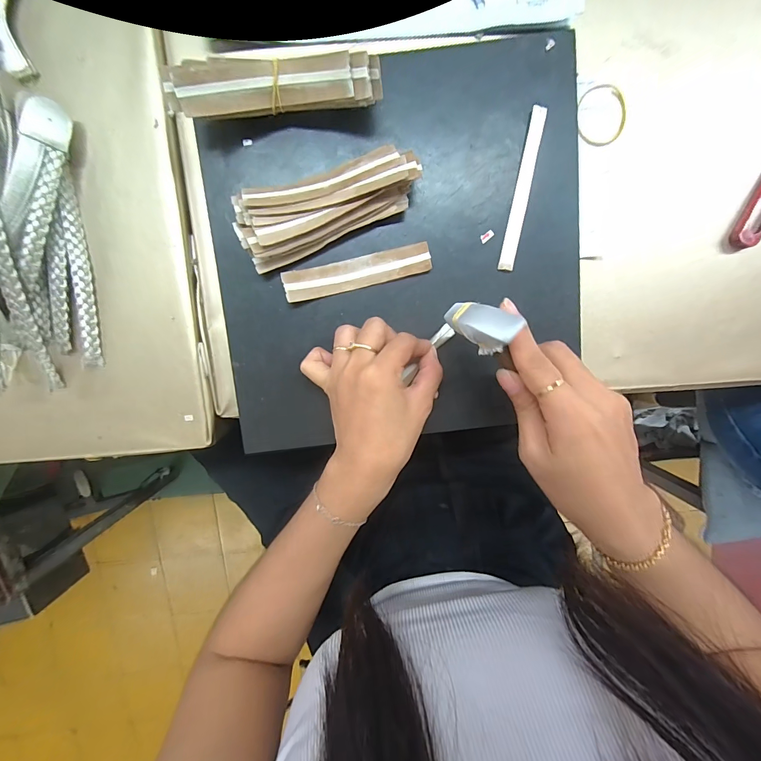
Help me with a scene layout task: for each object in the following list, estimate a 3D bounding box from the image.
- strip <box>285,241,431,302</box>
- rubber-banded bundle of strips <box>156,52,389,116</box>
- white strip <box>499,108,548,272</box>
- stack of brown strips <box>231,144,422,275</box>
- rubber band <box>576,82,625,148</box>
[{"bbox_3d":[-0.018,-0.089,0.289,0.119,0.007,0.024,-14,103,-1],"label":"strip"},{"bbox_3d":[-0.072,-0.206,0.251,0.141,0.041,0.031,-5,99,-1],"label":"rubber-banded bundle of strips"},{"bbox_3d":[0.115,-0.151,0.284,0.013,0.004,0.122,9,99,-3],"label":"white strip"},{"bbox_3d":[-0.041,-0.136,0.270,0.140,0.030,0.055,-21,99,2],"label":"stack of brown strips"},{"bbox_3d":[0.185,-0.222,0.296,0.043,0.005,0.045,0,100,-2],"label":"rubber band"}]

